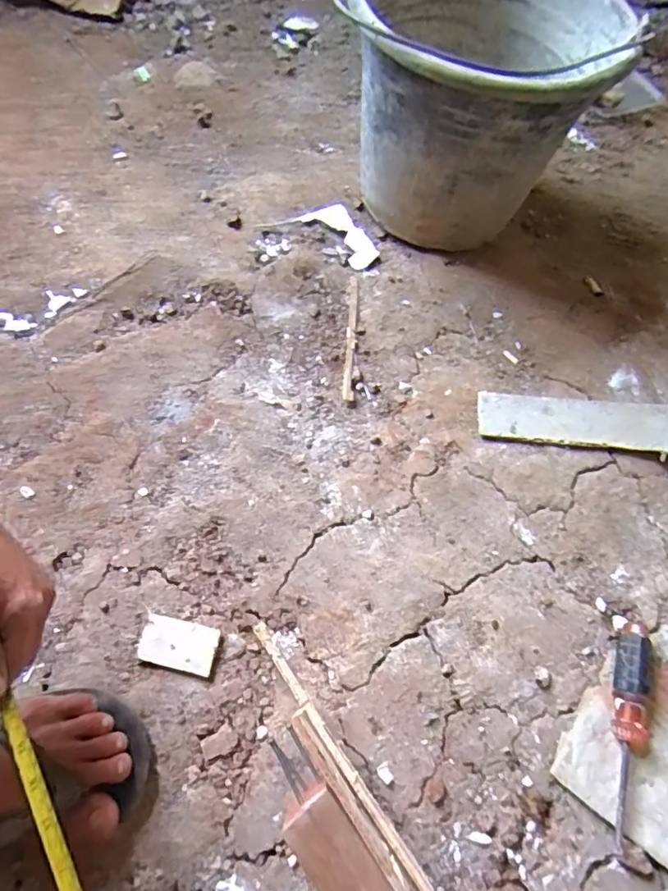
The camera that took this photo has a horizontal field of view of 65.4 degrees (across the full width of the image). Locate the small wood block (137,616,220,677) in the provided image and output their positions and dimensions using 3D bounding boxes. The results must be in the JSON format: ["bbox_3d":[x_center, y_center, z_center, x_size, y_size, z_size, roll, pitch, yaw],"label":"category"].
[{"bbox_3d":[-0.152,0.196,0.512,0.073,0.010,0.043,12,65,3],"label":"small wood block"}]

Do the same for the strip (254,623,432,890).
[{"bbox_3d":[0.001,0.244,0.416,0.010,0.011,0.229,-33,70,-16],"label":"strip"}]

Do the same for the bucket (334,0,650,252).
[{"bbox_3d":[0.173,-0.451,0.694,0.309,0.280,0.325,1,65,-2],"label":"bucket"}]

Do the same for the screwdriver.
[{"bbox_3d":[0.276,0.266,0.485,0.028,0.028,0.188,13,73,3],"label":"screwdriver"}]

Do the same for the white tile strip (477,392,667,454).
[{"bbox_3d":[0.300,-0.029,0.628,0.243,0.006,0.063,6,68,5],"label":"white tile strip"}]

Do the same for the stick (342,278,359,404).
[{"bbox_3d":[0.023,-0.146,0.696,0.012,0.007,0.195,4,65,-1],"label":"stick"}]

